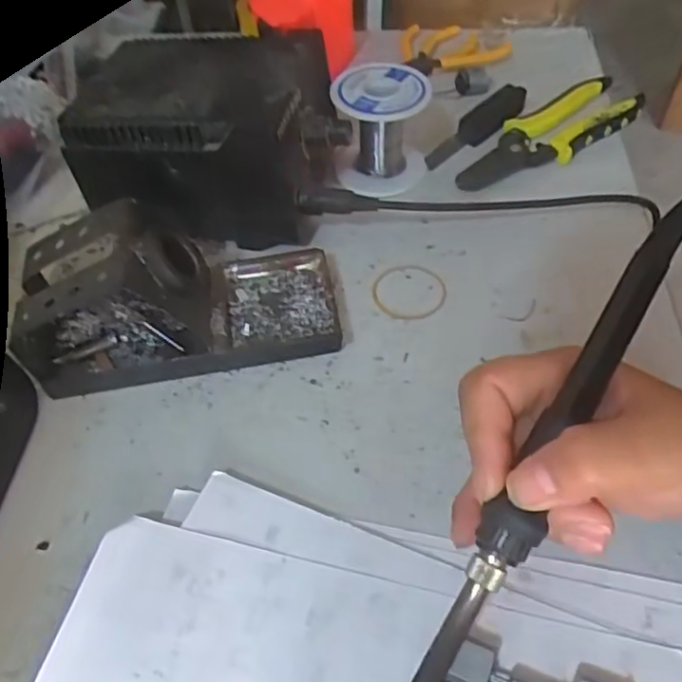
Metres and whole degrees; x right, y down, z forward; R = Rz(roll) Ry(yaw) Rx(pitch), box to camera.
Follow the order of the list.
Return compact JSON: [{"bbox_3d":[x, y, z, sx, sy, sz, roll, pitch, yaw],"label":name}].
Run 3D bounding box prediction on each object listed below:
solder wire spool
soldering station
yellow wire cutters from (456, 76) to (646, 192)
[{"bbox_3d":[0.026,-0.147,0.443,0.062,0.064,0.068,0,51,3],"label":"solder wire spool"},{"bbox_3d":[-0.080,-0.138,0.418,0.153,0.098,0.108,5,51,7],"label":"soldering station"},{"bbox_3d":[0.148,-0.148,0.466,0.158,0.019,0.055,-33,56,-22],"label":"yellow wire cutters"}]

